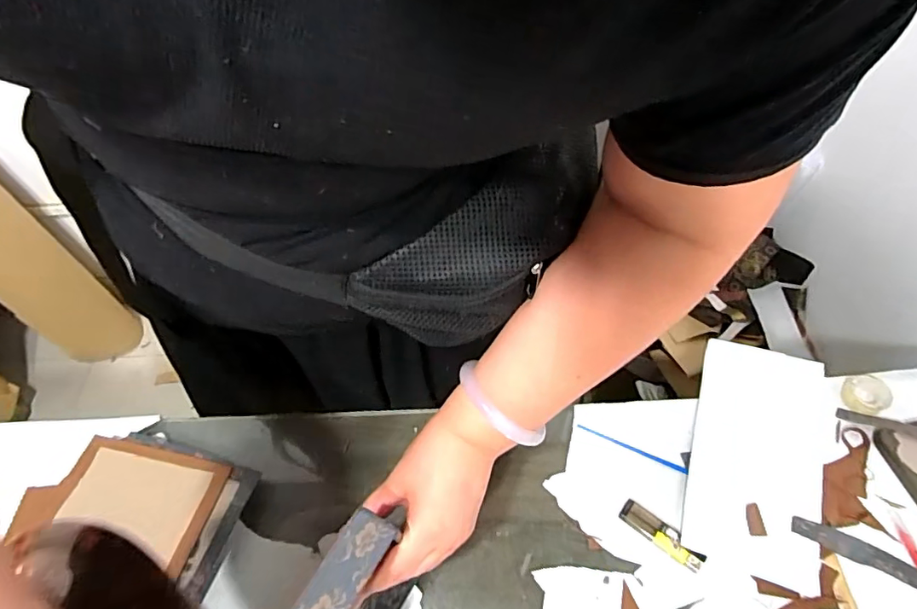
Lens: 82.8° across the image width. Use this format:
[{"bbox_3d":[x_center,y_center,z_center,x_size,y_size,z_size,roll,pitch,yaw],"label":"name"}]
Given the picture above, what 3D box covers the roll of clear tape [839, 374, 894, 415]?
[{"bbox_3d":[0.443,0.097,0.564,0.043,0.011,0.050,25,60,20],"label":"roll of clear tape"}]

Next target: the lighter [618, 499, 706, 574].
[{"bbox_3d":[0.194,0.221,0.498,0.081,0.007,0.021,35,64,25],"label":"lighter"}]

